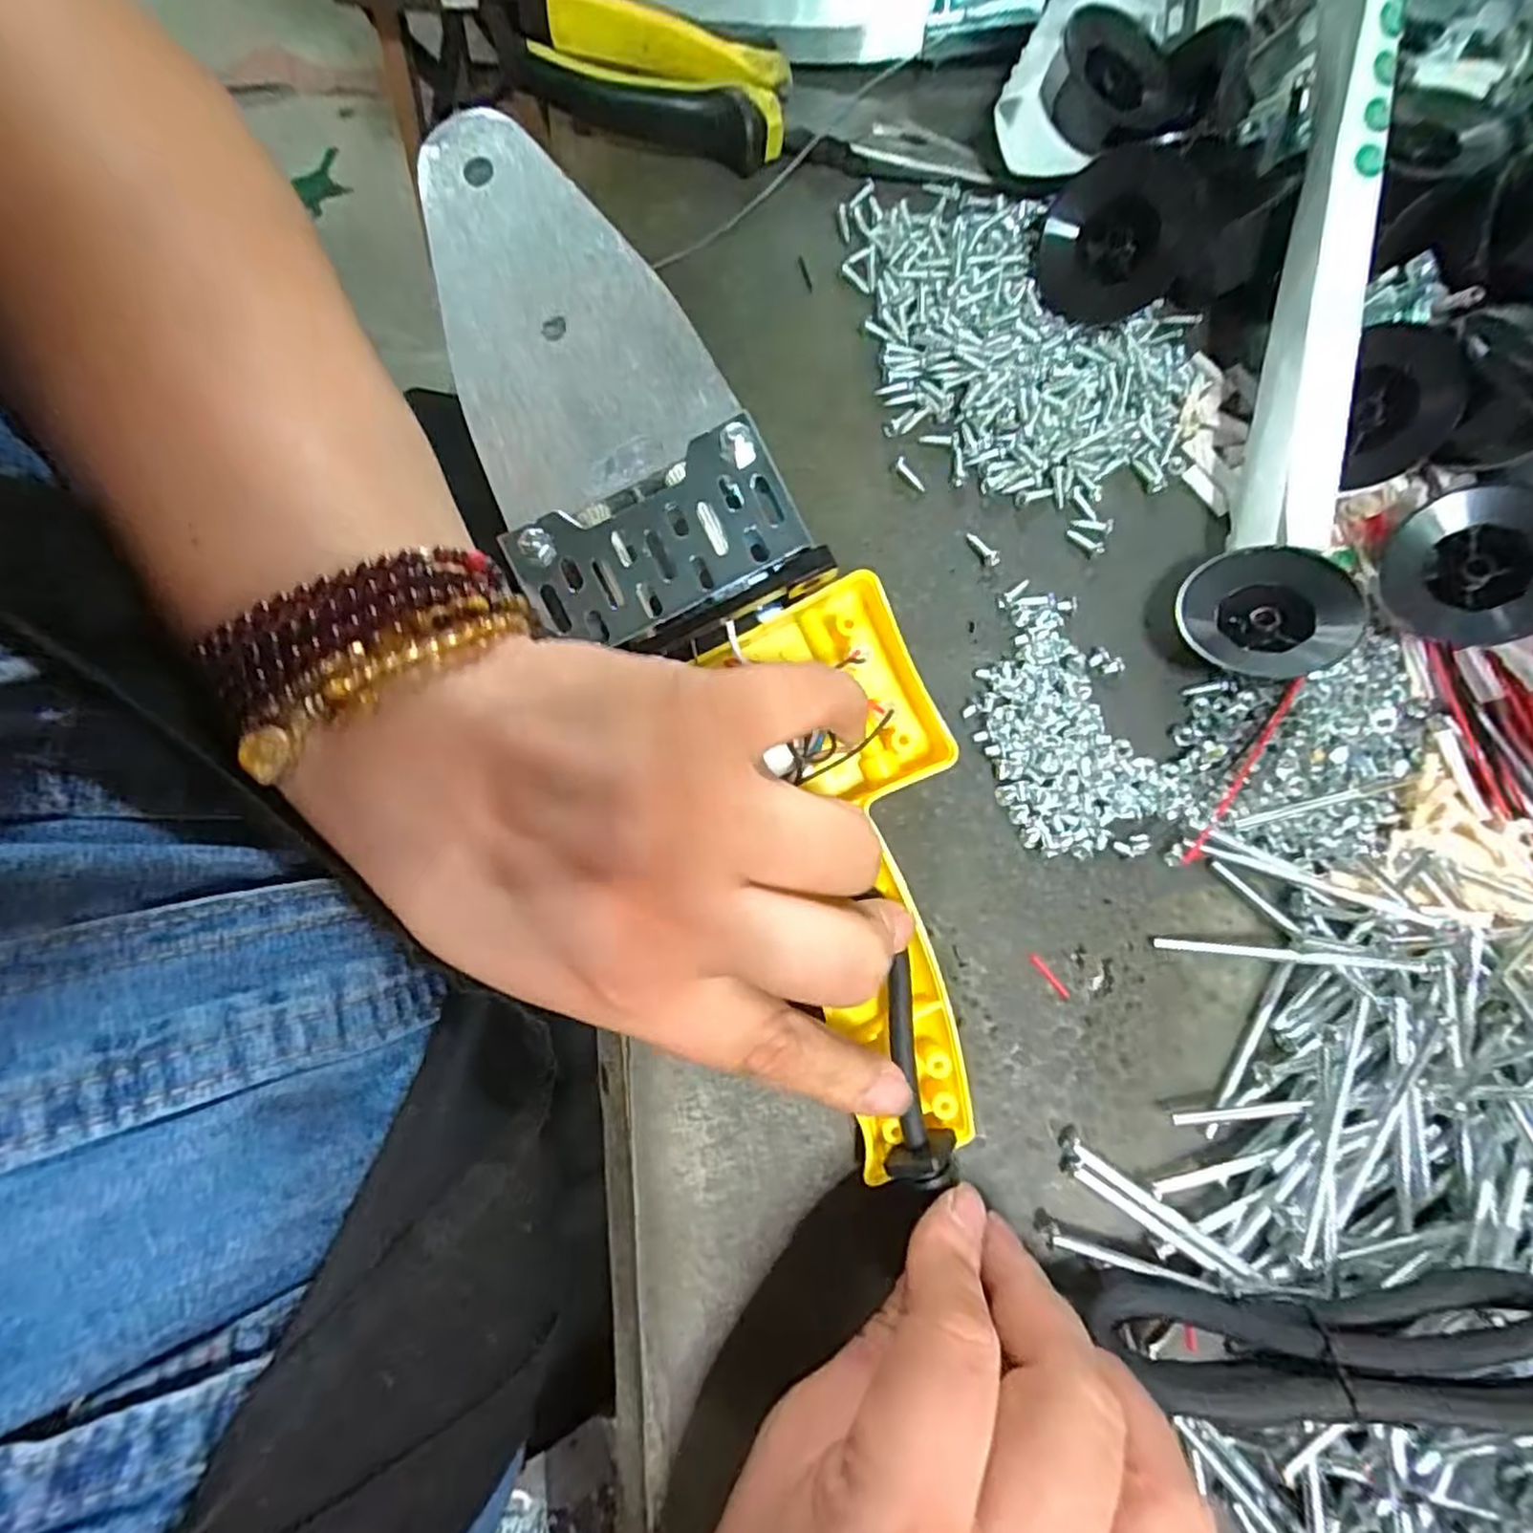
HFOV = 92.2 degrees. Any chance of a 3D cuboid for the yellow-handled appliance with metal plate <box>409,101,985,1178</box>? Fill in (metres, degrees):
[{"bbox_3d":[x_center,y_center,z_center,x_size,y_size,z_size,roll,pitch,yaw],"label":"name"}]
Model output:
[{"bbox_3d":[-0.011,-0.040,0.202,0.082,0.035,0.303,-30,91,-6],"label":"yellow-handled appliance with metal plate"}]

